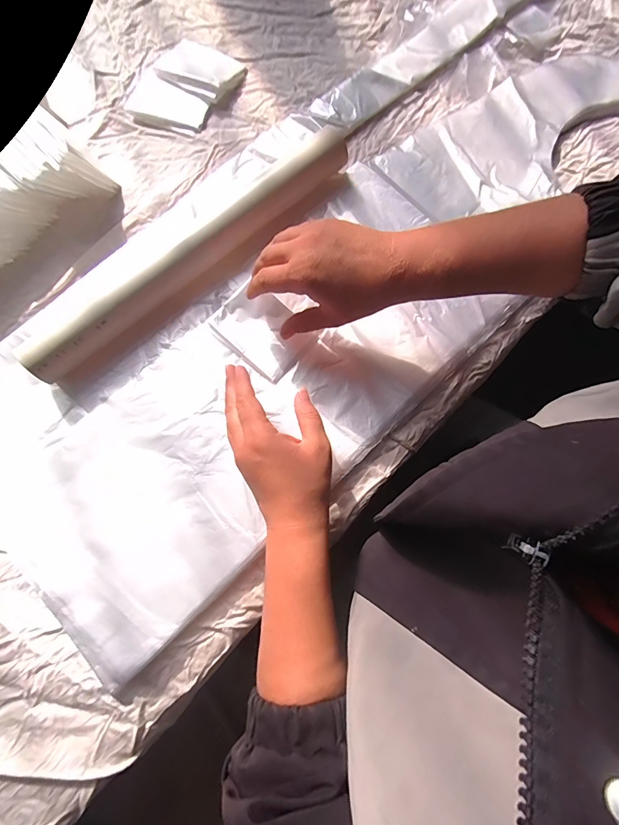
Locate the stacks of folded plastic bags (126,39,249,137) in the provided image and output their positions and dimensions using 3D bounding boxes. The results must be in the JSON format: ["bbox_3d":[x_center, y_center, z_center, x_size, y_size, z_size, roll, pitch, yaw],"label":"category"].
[{"bbox_3d":[-0.145,-0.377,0.421,0.100,0.015,0.128,32,80,7],"label":"stacks of folded plastic bags"}]

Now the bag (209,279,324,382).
[{"bbox_3d":[-0.044,-0.079,0.358,0.087,0.013,0.065,40,81,8],"label":"bag"}]

